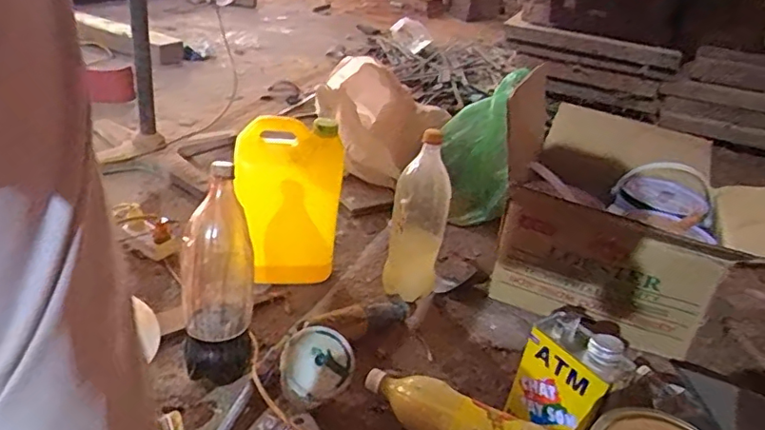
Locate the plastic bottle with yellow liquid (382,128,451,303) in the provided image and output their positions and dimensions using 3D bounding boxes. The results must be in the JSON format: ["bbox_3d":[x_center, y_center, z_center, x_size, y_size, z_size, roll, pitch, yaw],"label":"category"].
[{"bbox_3d":[0.063,0.004,1.005,0.094,0.306,0.077,6,27,1],"label":"plastic bottle with yellow liquid"}]

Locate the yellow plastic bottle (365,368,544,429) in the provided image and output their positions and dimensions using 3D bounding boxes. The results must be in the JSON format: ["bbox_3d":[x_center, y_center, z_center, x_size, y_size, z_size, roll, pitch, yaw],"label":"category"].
[{"bbox_3d":[0.090,0.273,0.748,0.256,0.075,0.067,18,30,22],"label":"yellow plastic bottle"}]

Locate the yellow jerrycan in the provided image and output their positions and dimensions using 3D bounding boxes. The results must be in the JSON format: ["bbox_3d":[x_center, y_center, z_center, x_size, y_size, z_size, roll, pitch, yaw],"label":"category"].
[{"bbox_3d":[-0.166,-0.015,0.977,0.177,0.262,0.089,7,27,3],"label":"yellow jerrycan"}]

